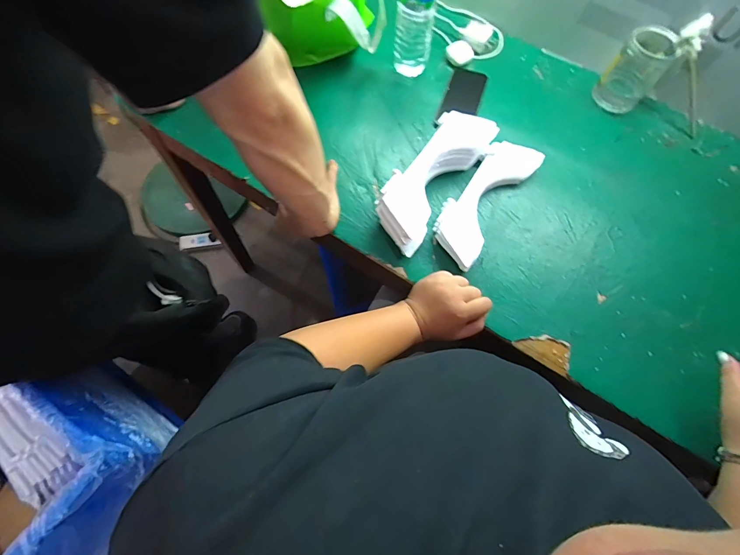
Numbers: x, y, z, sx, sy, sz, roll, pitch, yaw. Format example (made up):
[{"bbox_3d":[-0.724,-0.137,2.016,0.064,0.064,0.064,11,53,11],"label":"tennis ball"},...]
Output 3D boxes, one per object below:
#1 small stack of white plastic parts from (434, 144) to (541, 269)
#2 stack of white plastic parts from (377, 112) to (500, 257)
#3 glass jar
[{"bbox_3d":[0.184,-0.129,0.555,0.084,0.033,0.248,35,70,10],"label":"small stack of white plastic parts"},{"bbox_3d":[0.099,-0.157,0.543,0.082,0.076,0.260,34,70,10],"label":"stack of white plastic parts"},{"bbox_3d":[0.467,-0.365,0.609,0.082,0.102,0.075,1,68,-3],"label":"glass jar"}]

